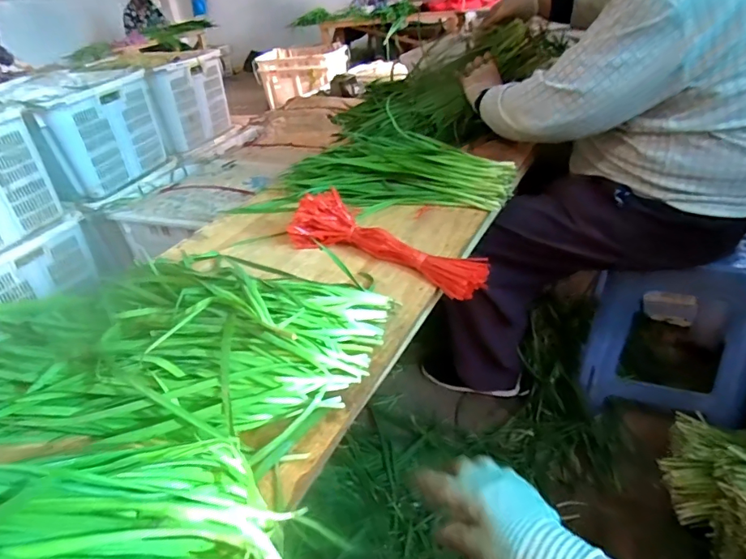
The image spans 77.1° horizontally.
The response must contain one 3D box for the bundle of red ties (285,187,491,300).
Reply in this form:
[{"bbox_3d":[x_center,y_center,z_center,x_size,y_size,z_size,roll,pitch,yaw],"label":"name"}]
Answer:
[{"bbox_3d":[0.012,-0.054,0.662,0.312,0.065,0.081,21,43,35],"label":"bundle of red ties"}]

